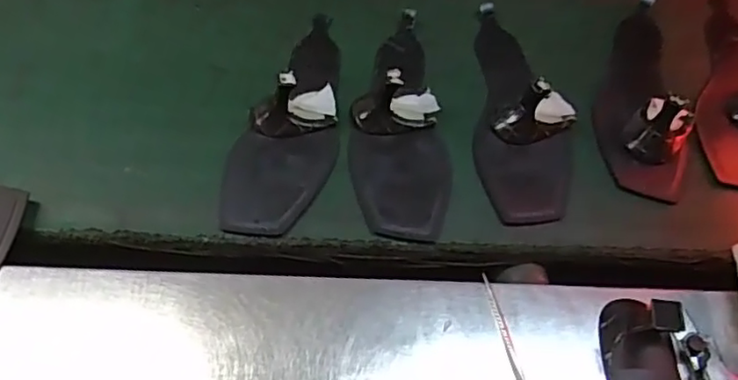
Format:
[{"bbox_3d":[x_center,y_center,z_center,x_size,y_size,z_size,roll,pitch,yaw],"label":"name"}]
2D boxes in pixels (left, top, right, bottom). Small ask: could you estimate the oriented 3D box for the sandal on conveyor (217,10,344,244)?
[{"bbox_3d":[-0.059,-0.077,0.530,0.084,0.049,0.253,14,56,6],"label":"sandal on conveyor"}]

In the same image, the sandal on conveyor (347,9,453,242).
[{"bbox_3d":[0.031,-0.082,0.537,0.086,0.047,0.260,5,56,0],"label":"sandal on conveyor"}]

